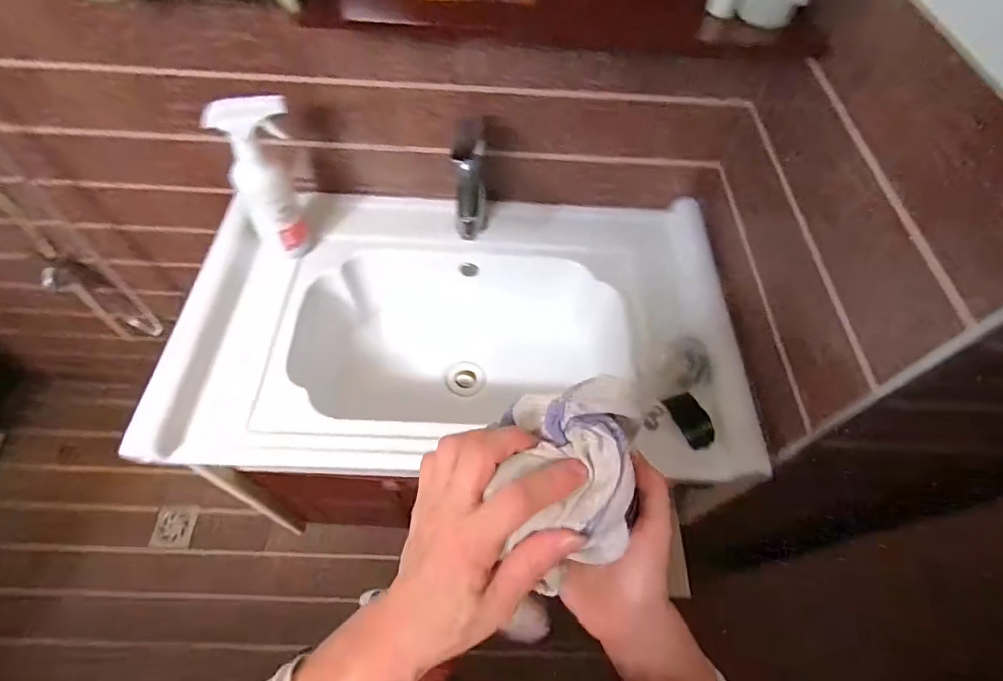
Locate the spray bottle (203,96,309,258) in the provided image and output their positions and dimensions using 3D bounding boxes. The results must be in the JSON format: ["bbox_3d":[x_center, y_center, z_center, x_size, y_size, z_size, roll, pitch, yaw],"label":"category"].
[{"bbox_3d":[-0.306,-0.206,0.643,0.050,0.233,0.083,39,64,19],"label":"spray bottle"}]

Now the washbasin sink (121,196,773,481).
[{"bbox_3d":[-0.055,-0.005,0.739,0.738,0.177,0.441,2,58,-2],"label":"washbasin sink"}]

